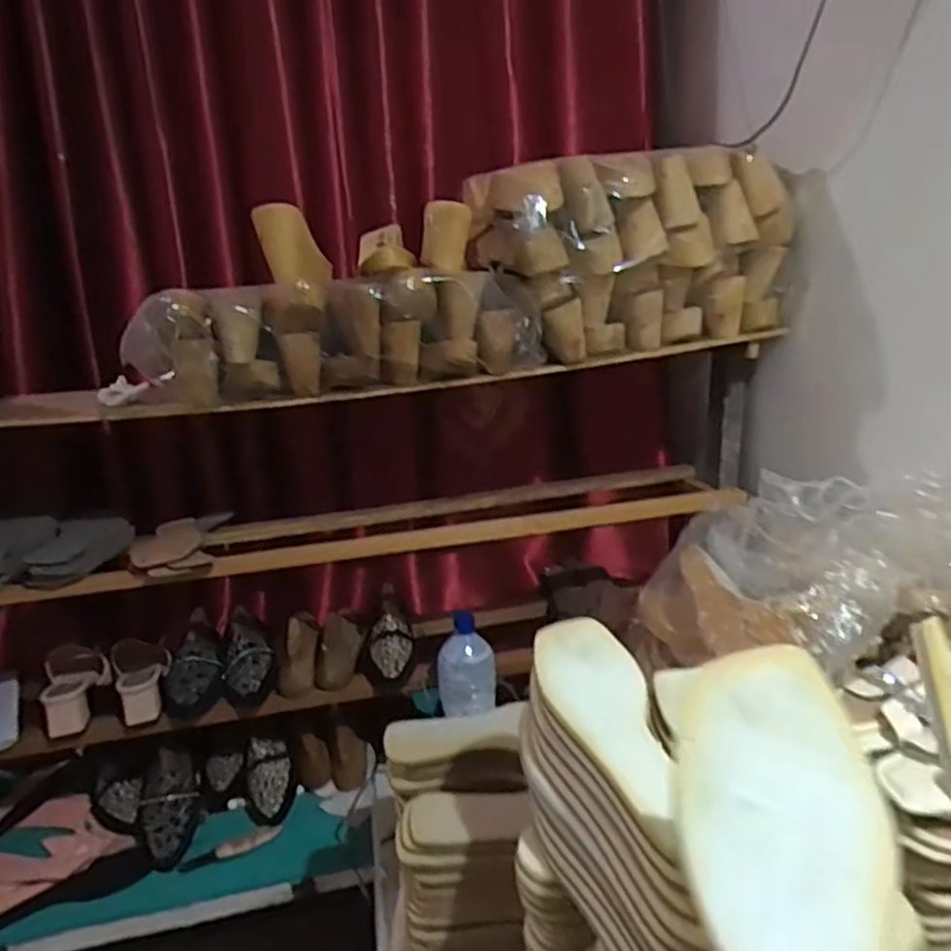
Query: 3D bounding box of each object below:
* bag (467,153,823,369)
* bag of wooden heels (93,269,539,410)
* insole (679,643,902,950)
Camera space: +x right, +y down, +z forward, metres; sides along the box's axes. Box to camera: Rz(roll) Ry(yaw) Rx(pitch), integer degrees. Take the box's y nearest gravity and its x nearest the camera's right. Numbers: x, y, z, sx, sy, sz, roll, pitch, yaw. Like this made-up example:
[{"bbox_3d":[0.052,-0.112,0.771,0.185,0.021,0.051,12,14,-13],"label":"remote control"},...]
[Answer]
[{"bbox_3d":[0.234,-0.315,0.993,0.448,0.238,0.199,-9,17,-19],"label":"bag"},{"bbox_3d":[-0.198,-0.172,0.876,0.553,0.139,0.125,-4,16,-3],"label":"bag of wooden heels"},{"bbox_3d":[0.134,0.189,0.259,0.081,0.017,0.242,-4,57,-1],"label":"insole"}]

